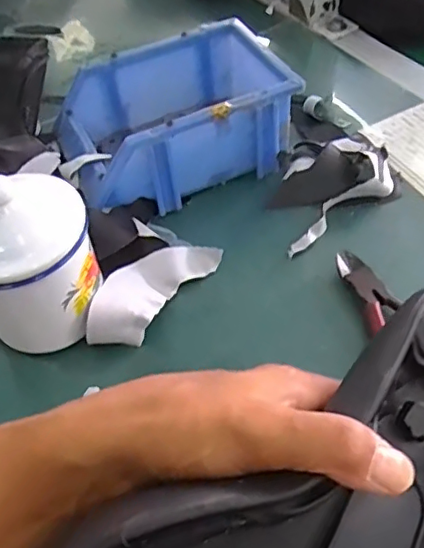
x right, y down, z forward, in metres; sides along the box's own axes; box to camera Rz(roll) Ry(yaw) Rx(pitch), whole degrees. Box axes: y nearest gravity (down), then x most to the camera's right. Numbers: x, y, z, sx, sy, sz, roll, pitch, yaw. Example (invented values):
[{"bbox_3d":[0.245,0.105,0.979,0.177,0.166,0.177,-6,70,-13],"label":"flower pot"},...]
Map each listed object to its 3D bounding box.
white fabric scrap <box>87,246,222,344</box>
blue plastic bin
[{"bbox_3d":[-0.046,0.007,0.394,0.047,0.034,0.105,30,58,27],"label":"white fabric scrap"},{"bbox_3d":[-0.032,-0.123,0.465,0.177,0.075,0.121,-20,51,-12],"label":"blue plastic bin"}]

